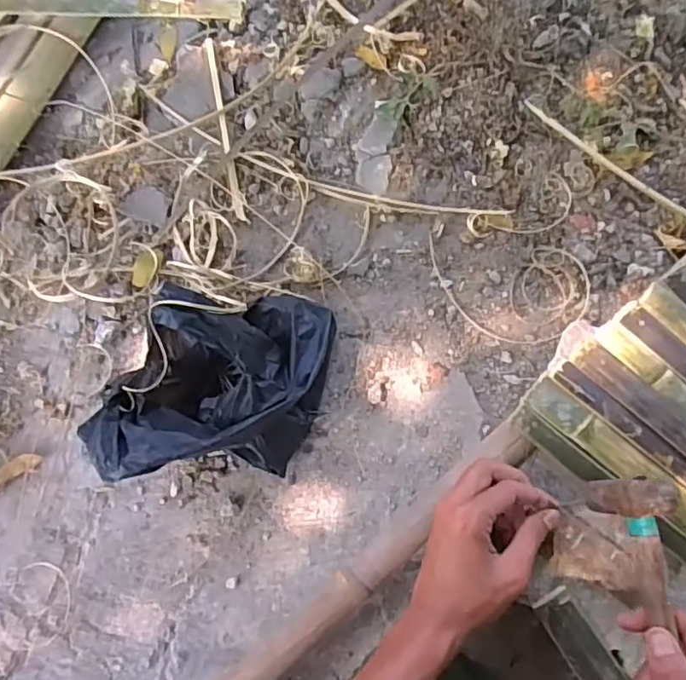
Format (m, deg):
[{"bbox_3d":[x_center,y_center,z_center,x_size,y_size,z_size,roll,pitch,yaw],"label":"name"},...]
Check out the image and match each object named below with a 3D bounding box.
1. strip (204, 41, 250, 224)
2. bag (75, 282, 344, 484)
[{"bbox_3d":[-0.129,-0.231,0.664,0.012,0.004,0.210,-10,85,-4],"label":"strip"},{"bbox_3d":[-0.117,0.038,0.558,0.218,0.118,0.163,-4,75,0],"label":"bag"}]

